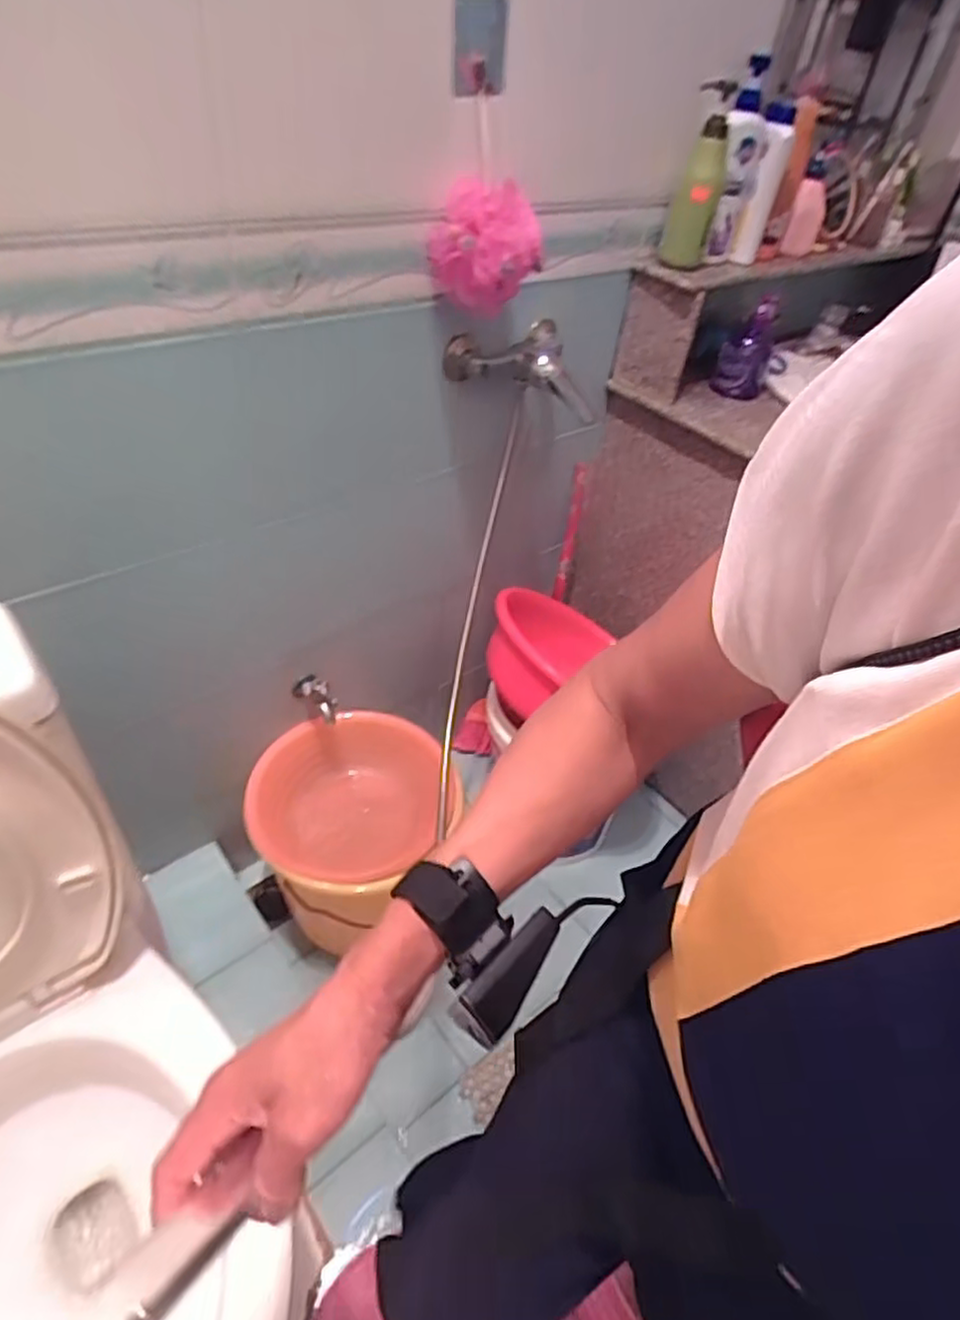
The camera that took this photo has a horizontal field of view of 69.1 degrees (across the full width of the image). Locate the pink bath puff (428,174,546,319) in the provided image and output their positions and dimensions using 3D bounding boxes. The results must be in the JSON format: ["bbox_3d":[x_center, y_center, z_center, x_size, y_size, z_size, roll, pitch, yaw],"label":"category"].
[{"bbox_3d":[0.005,-0.494,0.845,0.124,0.131,0.141,10,43,3],"label":"pink bath puff"}]

